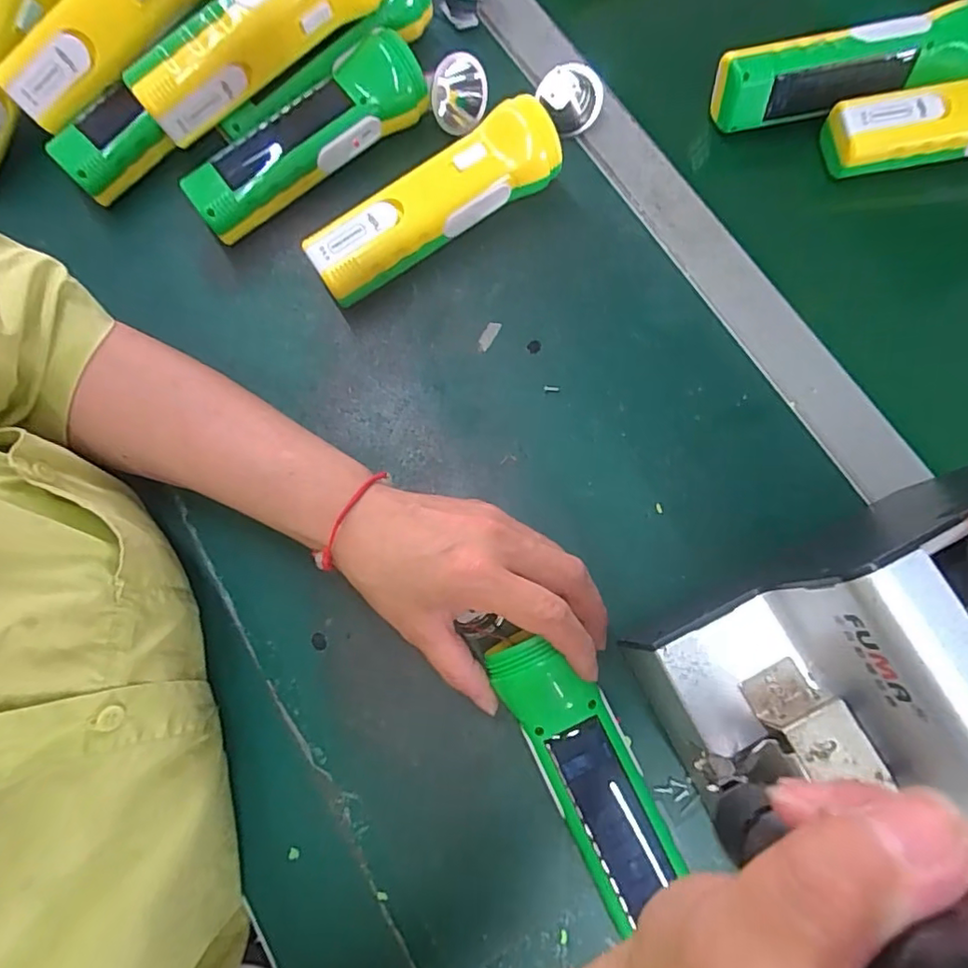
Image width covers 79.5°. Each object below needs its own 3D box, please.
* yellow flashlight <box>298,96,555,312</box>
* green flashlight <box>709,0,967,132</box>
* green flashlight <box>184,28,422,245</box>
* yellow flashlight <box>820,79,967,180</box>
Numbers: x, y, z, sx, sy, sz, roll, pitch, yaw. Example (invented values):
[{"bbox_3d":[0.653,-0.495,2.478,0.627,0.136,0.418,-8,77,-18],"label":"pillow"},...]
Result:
[{"bbox_3d":[-0.030,-0.169,0.357,0.164,0.049,0.044,-33,78,-6],"label":"yellow flashlight"},{"bbox_3d":[0.248,-0.269,0.375,0.189,0.044,0.039,-10,76,-1],"label":"green flashlight"},{"bbox_3d":[-0.113,-0.220,0.376,0.165,0.048,0.049,-33,78,-6],"label":"green flashlight"},{"bbox_3d":[0.308,-0.234,0.371,0.172,0.041,0.046,-8,76,0],"label":"yellow flashlight"}]

